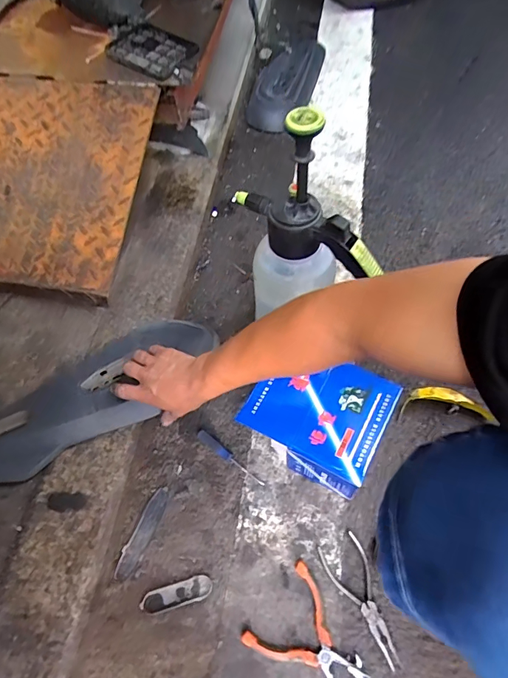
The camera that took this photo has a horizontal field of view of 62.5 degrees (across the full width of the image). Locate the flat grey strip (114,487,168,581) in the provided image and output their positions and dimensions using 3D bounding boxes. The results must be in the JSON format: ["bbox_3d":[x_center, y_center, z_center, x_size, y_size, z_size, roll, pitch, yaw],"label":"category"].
[{"bbox_3d":[-0.159,0.277,0.603,0.028,0.006,0.126,17,63,13],"label":"flat grey strip"}]

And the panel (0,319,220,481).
[{"bbox_3d":[-0.249,0.099,0.638,0.430,0.048,0.155,-33,68,-17],"label":"panel"}]

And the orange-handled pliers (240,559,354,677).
[{"bbox_3d":[0.072,0.363,0.534,0.138,0.015,0.114,26,66,12],"label":"orange-handled pliers"}]

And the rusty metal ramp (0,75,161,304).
[{"bbox_3d":[-0.394,-0.310,0.799,0.363,0.138,0.457,8,63,4],"label":"rusty metal ramp"}]

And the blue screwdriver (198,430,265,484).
[{"bbox_3d":[-0.037,0.182,0.647,0.127,0.014,0.016,33,67,20],"label":"blue screwdriver"}]

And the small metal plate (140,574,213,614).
[{"bbox_3d":[-0.104,0.345,0.565,0.095,0.004,0.030,-15,60,-5],"label":"small metal plate"}]

